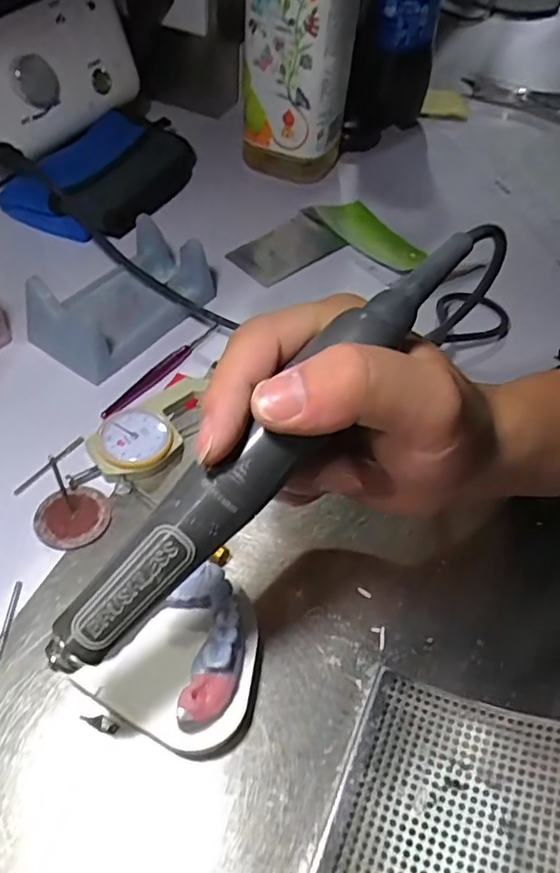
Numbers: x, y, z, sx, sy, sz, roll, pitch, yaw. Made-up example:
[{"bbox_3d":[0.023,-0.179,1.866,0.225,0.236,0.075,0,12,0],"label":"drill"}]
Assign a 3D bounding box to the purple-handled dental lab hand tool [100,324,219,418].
[{"bbox_3d":[-0.067,-0.039,0.356,0.008,0.005,0.092,32,56,19],"label":"purple-handled dental lab hand tool"}]

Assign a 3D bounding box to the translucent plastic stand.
[{"bbox_3d":[-0.095,-0.087,0.374,0.067,0.037,0.110,35,57,21],"label":"translucent plastic stand"}]

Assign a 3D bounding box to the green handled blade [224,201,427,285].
[{"bbox_3d":[0.029,-0.142,0.445,0.133,0.016,0.080,-11,54,-13],"label":"green handled blade"}]

